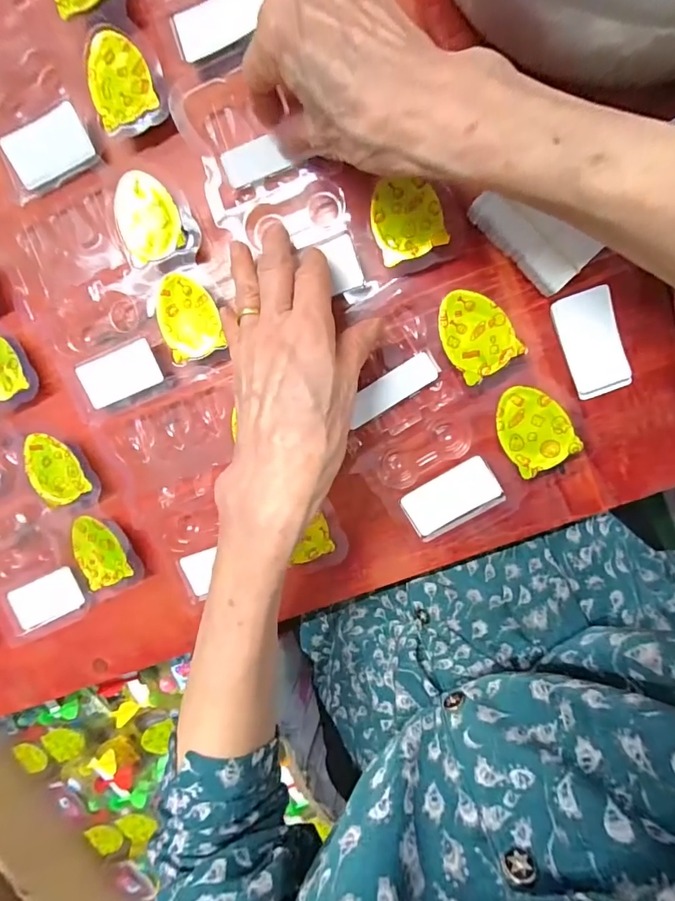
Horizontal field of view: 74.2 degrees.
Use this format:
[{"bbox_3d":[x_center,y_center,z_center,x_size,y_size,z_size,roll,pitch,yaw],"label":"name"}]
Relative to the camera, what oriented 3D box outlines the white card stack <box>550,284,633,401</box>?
[{"bbox_3d":[0.152,-0.063,0.264,0.031,0.006,0.061,-19,98,2],"label":"white card stack"}]

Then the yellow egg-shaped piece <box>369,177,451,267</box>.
[{"bbox_3d":[0.040,-0.135,0.258,0.038,0.010,0.045,-18,98,1],"label":"yellow egg-shaped piece"}]

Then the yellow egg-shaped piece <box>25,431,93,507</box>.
[{"bbox_3d":[-0.201,0.013,0.312,0.039,0.004,0.051,-25,98,9],"label":"yellow egg-shaped piece"}]

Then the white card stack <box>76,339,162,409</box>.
[{"bbox_3d":[-0.147,-0.052,0.303,0.054,0.009,0.031,-22,98,2],"label":"white card stack"}]

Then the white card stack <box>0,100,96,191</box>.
[{"bbox_3d":[-0.187,-0.196,0.291,0.055,0.015,0.035,-21,98,2],"label":"white card stack"}]

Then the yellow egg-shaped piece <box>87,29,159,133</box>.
[{"bbox_3d":[-0.133,-0.226,0.269,0.037,0.009,0.053,-18,98,1],"label":"yellow egg-shaped piece"}]

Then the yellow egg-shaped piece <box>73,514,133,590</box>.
[{"bbox_3d":[-0.170,0.071,0.315,0.035,0.004,0.051,-24,98,2],"label":"yellow egg-shaped piece"}]

